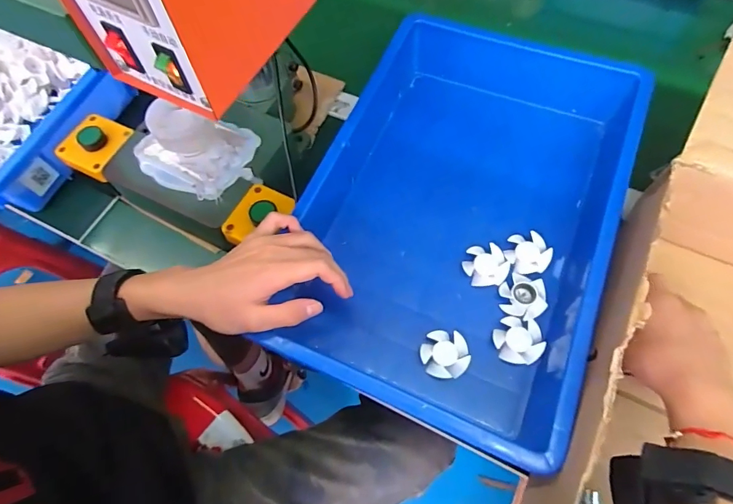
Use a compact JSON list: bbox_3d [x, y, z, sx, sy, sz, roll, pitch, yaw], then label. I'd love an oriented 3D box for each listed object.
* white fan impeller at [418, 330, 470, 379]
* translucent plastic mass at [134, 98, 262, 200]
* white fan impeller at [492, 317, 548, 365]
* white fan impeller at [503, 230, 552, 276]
[{"bbox_3d":[0.077,0.101,0.409,0.045,0.013,0.043,-1,65,3],"label":"white fan impeller"},{"bbox_3d":[-0.184,-0.108,0.437,0.125,0.058,0.087,-15,65,-3],"label":"translucent plastic mass"},{"bbox_3d":[0.149,0.087,0.408,0.044,0.011,0.045,-1,65,3],"label":"white fan impeller"},{"bbox_3d":[0.172,0.002,0.445,0.046,0.010,0.044,-1,65,3],"label":"white fan impeller"}]

